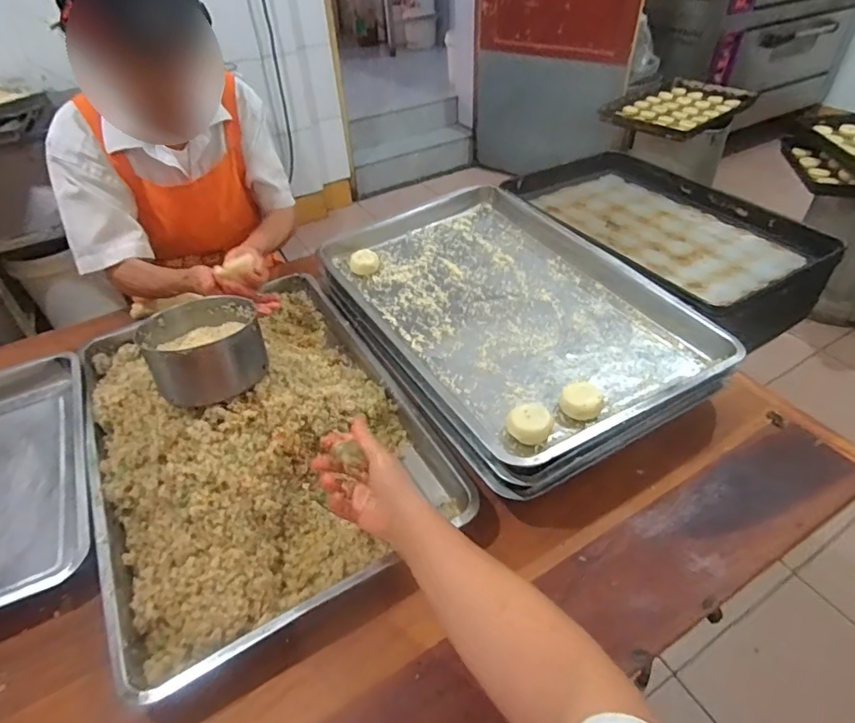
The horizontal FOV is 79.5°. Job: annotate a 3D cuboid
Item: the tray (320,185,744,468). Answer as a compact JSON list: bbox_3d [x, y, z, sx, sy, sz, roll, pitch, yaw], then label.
[{"bbox_3d":[0.112,-0.105,0.813,0.406,0.051,0.614,-24,47,-21],"label":"tray"}]

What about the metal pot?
[{"bbox_3d":[-0.277,-0.022,0.641,0.125,0.075,0.136,-2,43,2],"label":"metal pot"}]

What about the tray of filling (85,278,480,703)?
[{"bbox_3d":[-0.245,0.062,0.688,0.389,0.108,0.576,-23,46,-20],"label":"tray of filling"}]

